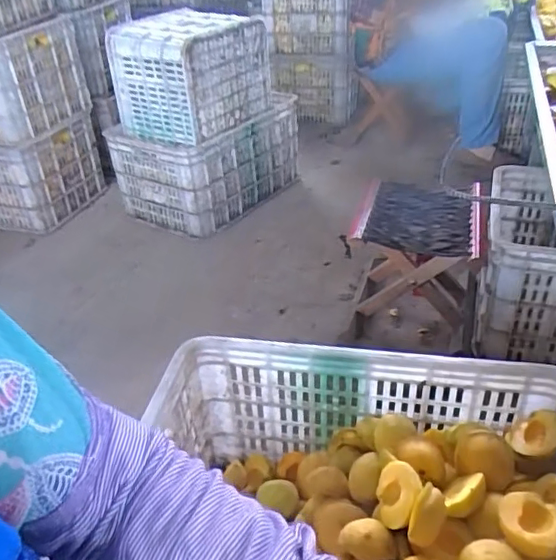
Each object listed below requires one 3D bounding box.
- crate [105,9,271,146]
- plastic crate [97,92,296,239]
[{"bbox_3d":[-0.231,-0.572,1.537,0.287,0.266,0.355,20,42,32],"label":"crate"},{"bbox_3d":[-0.200,-0.371,1.716,0.334,0.267,0.503,18,40,29],"label":"plastic crate"}]

